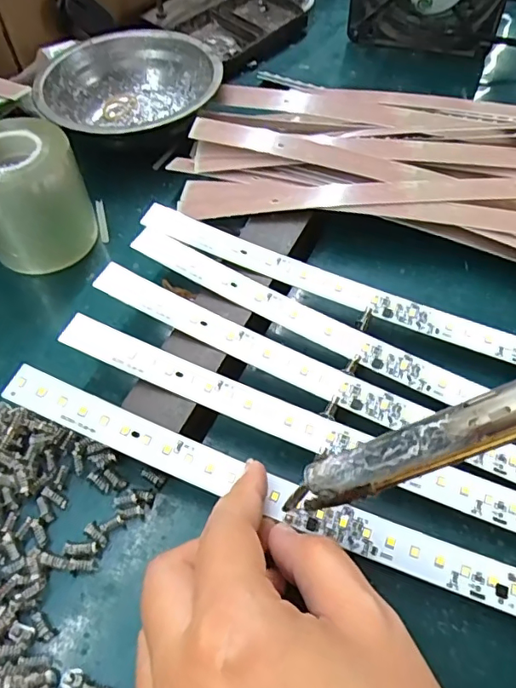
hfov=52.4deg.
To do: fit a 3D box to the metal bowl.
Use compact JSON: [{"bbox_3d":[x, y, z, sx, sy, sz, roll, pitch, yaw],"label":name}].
[{"bbox_3d":[-0.089,-0.179,0.378,0.123,0.035,0.123,0,56,0],"label":"metal bowl"}]

